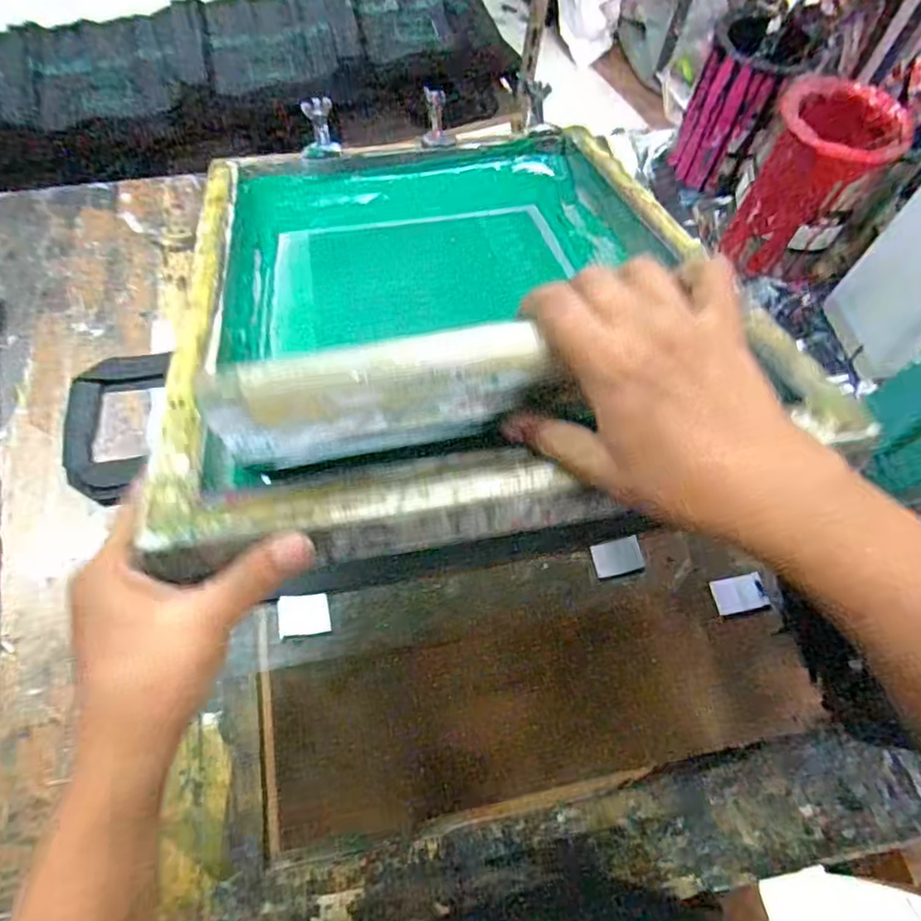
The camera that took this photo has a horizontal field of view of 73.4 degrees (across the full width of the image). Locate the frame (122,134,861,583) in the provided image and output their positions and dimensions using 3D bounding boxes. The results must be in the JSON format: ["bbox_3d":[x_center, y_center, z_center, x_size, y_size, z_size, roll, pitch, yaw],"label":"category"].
[{"bbox_3d":[-0.008,-0.146,0.495,0.386,0.061,0.493,-10,43,-7],"label":"frame"}]

